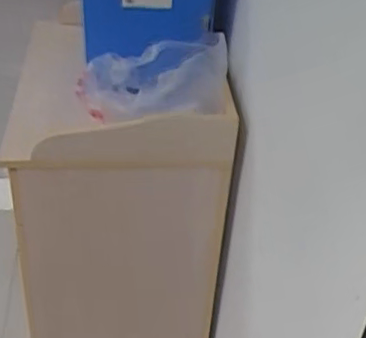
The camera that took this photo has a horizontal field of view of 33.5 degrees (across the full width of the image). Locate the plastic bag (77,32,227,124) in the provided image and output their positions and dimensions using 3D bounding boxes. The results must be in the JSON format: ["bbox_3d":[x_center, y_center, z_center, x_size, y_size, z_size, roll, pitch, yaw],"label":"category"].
[{"bbox_3d":[-0.057,-0.131,0.978,0.241,0.127,0.088,-6,30,27],"label":"plastic bag"}]

